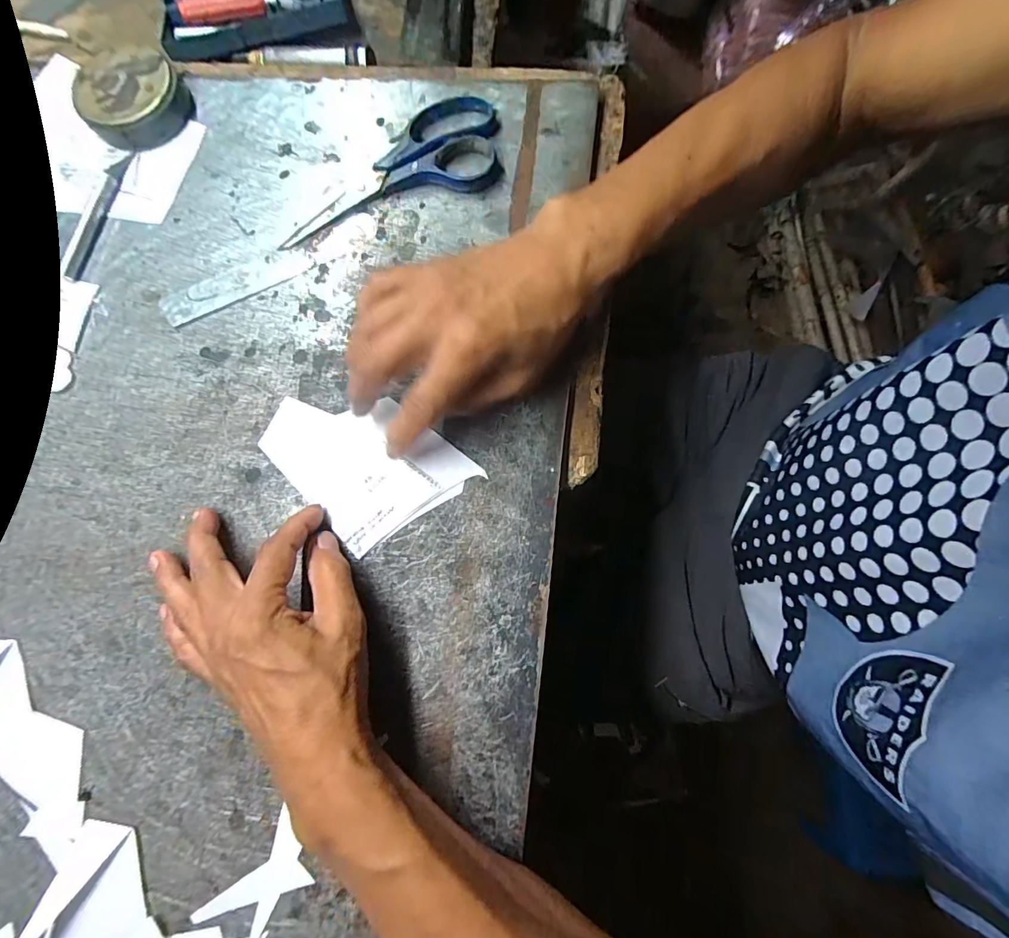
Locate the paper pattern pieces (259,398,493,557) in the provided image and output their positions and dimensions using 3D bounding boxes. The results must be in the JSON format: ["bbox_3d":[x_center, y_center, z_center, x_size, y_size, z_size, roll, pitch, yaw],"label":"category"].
[{"bbox_3d":[-0.093,-0.010,0.296,0.123,0.009,0.089,44,81,11],"label":"paper pattern pieces"}]

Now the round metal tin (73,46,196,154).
[{"bbox_3d":[-0.282,-0.283,0.353,0.067,0.031,0.065,1,78,-2],"label":"round metal tin"}]

